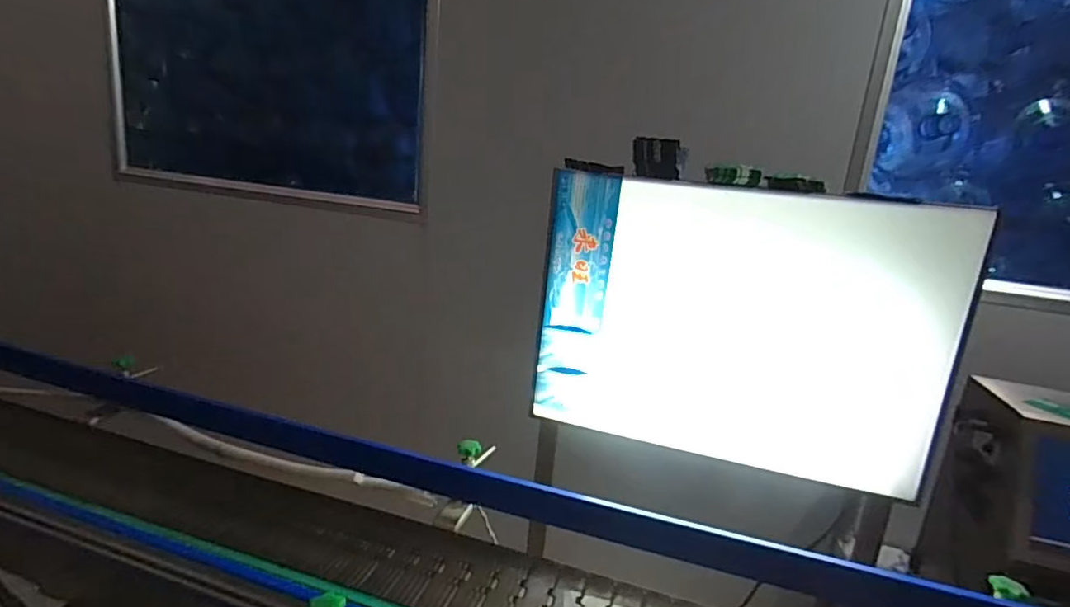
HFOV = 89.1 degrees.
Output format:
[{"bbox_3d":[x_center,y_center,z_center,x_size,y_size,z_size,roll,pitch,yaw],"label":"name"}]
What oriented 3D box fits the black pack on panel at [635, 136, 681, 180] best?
[{"bbox_3d":[0.213,-0.254,0.950,0.080,0.066,0.029,7,15,7],"label":"black pack on panel"}]

